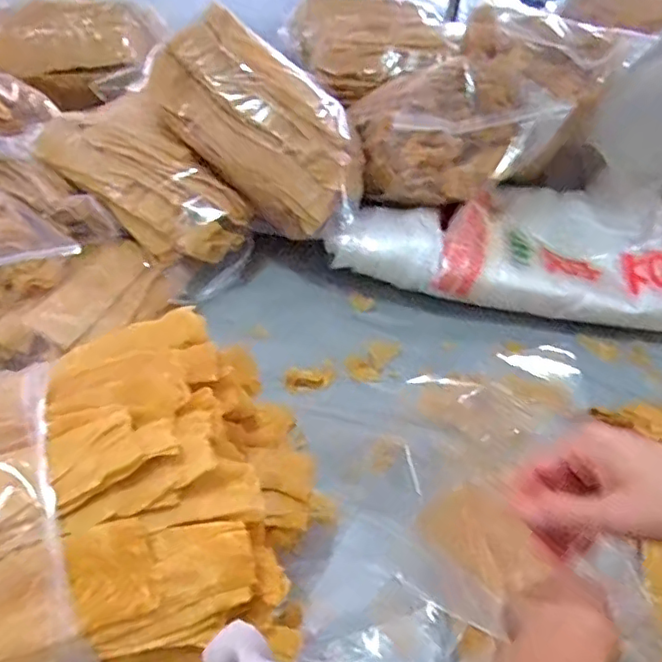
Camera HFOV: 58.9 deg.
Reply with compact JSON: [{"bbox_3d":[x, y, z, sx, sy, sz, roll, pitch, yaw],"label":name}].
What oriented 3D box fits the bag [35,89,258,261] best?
[{"bbox_3d":[-0.345,-0.292,1.053,0.442,0.072,0.195,39,89,10],"label":"bag"}]

